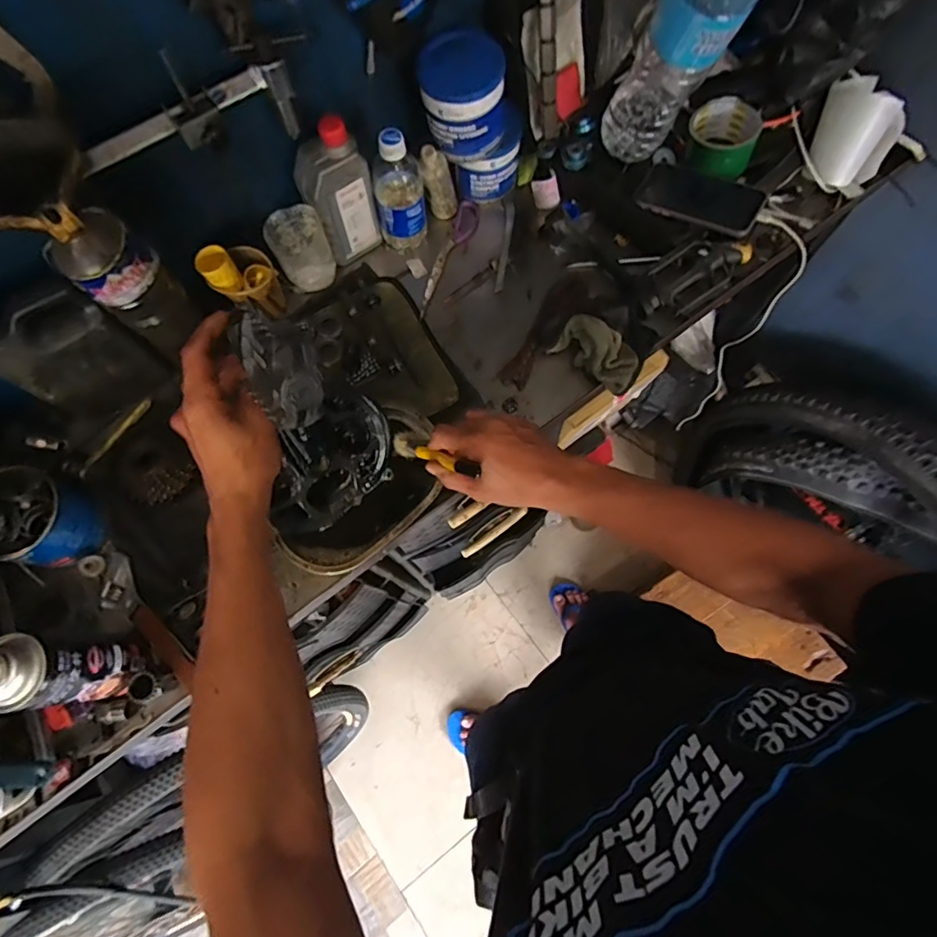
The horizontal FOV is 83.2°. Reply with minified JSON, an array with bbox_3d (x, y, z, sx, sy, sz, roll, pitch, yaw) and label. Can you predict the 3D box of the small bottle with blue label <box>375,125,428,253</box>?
[{"bbox_3d":[-0.089,-0.355,0.680,0.063,0.164,0.052,-1,72,2],"label":"small bottle with blue label"}]

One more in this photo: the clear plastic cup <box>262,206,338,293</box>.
[{"bbox_3d":[-0.219,-0.289,0.699,0.071,0.094,0.053,-23,73,-5],"label":"clear plastic cup"}]

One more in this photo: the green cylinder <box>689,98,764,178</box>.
[{"bbox_3d":[0.335,-0.435,0.704,0.090,0.058,0.079,24,75,10],"label":"green cylinder"}]

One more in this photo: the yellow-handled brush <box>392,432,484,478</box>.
[{"bbox_3d":[-0.036,-0.014,0.537,0.025,0.017,0.154,-48,32,-12],"label":"yellow-handled brush"}]

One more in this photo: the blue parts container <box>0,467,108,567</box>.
[{"bbox_3d":[-0.487,0.055,0.594,0.100,0.086,0.103,20,74,8],"label":"blue parts container"}]

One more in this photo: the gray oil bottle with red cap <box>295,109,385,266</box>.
[{"bbox_3d":[-0.162,-0.345,0.668,0.081,0.169,0.048,-29,73,-7],"label":"gray oil bottle with red cap"}]

